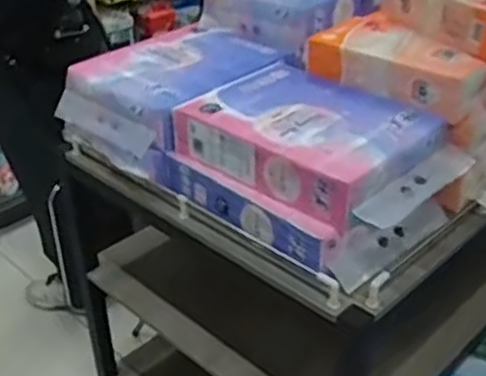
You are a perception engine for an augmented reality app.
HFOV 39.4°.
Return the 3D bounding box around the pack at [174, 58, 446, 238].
[{"bbox_3d":[0.118,-0.091,1.174,0.373,0.103,0.301,25,41,34],"label":"pack"}]

